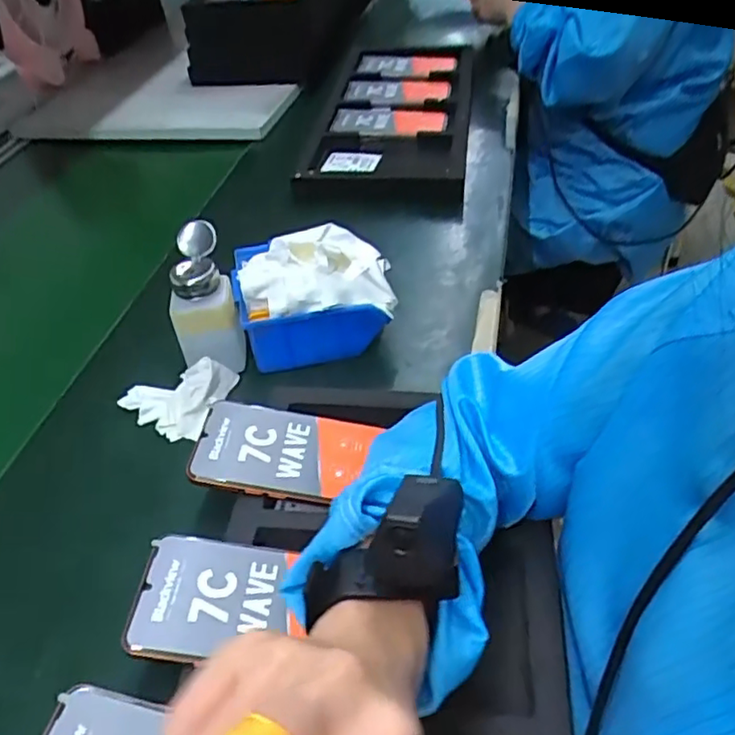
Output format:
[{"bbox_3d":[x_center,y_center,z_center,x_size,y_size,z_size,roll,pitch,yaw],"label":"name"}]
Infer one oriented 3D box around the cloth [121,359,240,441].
[{"bbox_3d":[-0.171,0.022,0.563,0.099,0.029,0.081,16,49,23],"label":"cloth"}]

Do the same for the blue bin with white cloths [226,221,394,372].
[{"bbox_3d":[-0.050,-0.076,0.598,0.142,0.091,0.118,-12,44,-4],"label":"blue bin with white cloths"}]

